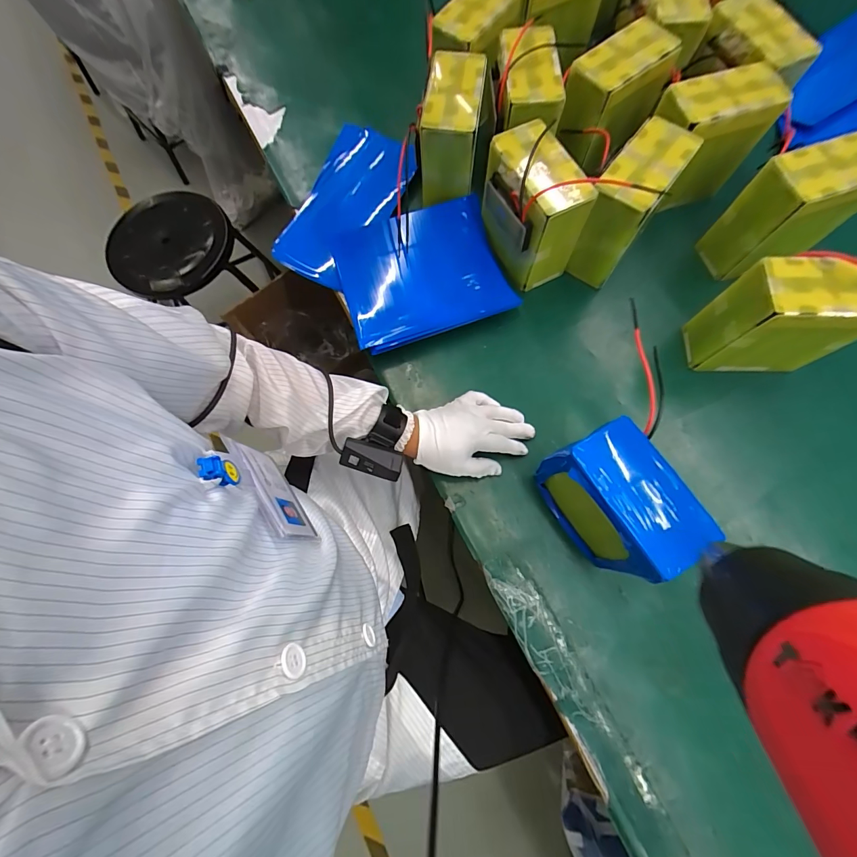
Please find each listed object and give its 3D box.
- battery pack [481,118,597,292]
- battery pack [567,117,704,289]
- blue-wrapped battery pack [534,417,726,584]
[{"bbox_3d":[0.138,-0.300,0.537,0.080,0.159,0.140,-26,75,-5],"label":"battery pack"},{"bbox_3d":[0.271,-0.302,0.533,0.075,0.157,0.149,35,78,10],"label":"battery pack"},{"bbox_3d":[0.200,0.080,0.423,0.080,0.168,0.140,-30,76,-6],"label":"blue-wrapped battery pack"}]

